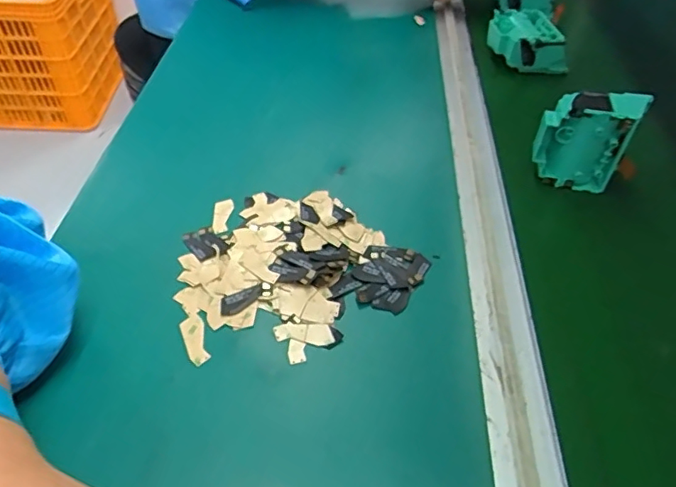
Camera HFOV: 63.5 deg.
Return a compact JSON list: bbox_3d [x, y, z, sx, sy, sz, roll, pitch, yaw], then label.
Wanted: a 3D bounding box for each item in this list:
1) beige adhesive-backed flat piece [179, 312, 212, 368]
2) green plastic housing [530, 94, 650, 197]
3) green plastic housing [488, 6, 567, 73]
[{"bbox_3d":[-0.088,0.058,0.339,0.013,0.004,0.037,-18,49,-20],"label":"beige adhesive-backed flat piece"},{"bbox_3d":[0.197,-0.081,0.450,0.067,0.091,0.029,13,46,9],"label":"green plastic housing"},{"bbox_3d":[0.205,-0.227,0.608,0.069,0.038,0.082,-14,48,-18],"label":"green plastic housing"}]

